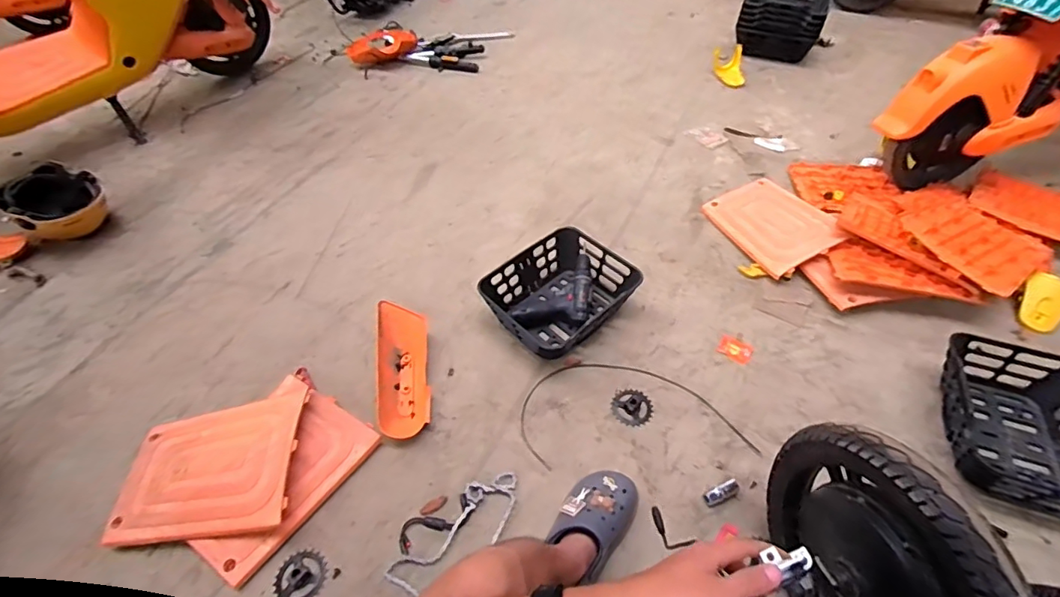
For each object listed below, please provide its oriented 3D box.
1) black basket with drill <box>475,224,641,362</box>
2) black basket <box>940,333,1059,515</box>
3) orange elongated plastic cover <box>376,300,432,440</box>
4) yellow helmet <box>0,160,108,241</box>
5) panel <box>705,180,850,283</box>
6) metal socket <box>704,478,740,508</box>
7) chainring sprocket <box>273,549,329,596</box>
[{"bbox_3d":[0.077,-0.012,1.205,0.271,0.122,0.320,36,59,27],"label":"black basket with drill"},{"bbox_3d":[0.955,0.231,0.973,0.284,0.113,0.325,18,52,16],"label":"black basket"},{"bbox_3d":[-0.283,0.151,1.109,0.116,0.060,0.321,-8,50,-5],"label":"orange elongated plastic cover"},{"bbox_3d":[-1.323,-0.256,1.422,0.237,0.153,0.215,32,57,25],"label":"yellow helmet"},{"bbox_3d":[0.654,-0.208,1.366,0.246,0.016,0.310,-27,50,-10],"label":"panel"},{"bbox_3d":[0.357,0.360,0.937,0.071,0.019,0.023,-20,52,-15],"label":"metal socket"},{"bbox_3d":[-0.394,0.479,0.867,0.083,0.010,0.086,12,51,11],"label":"chainring sprocket"}]

